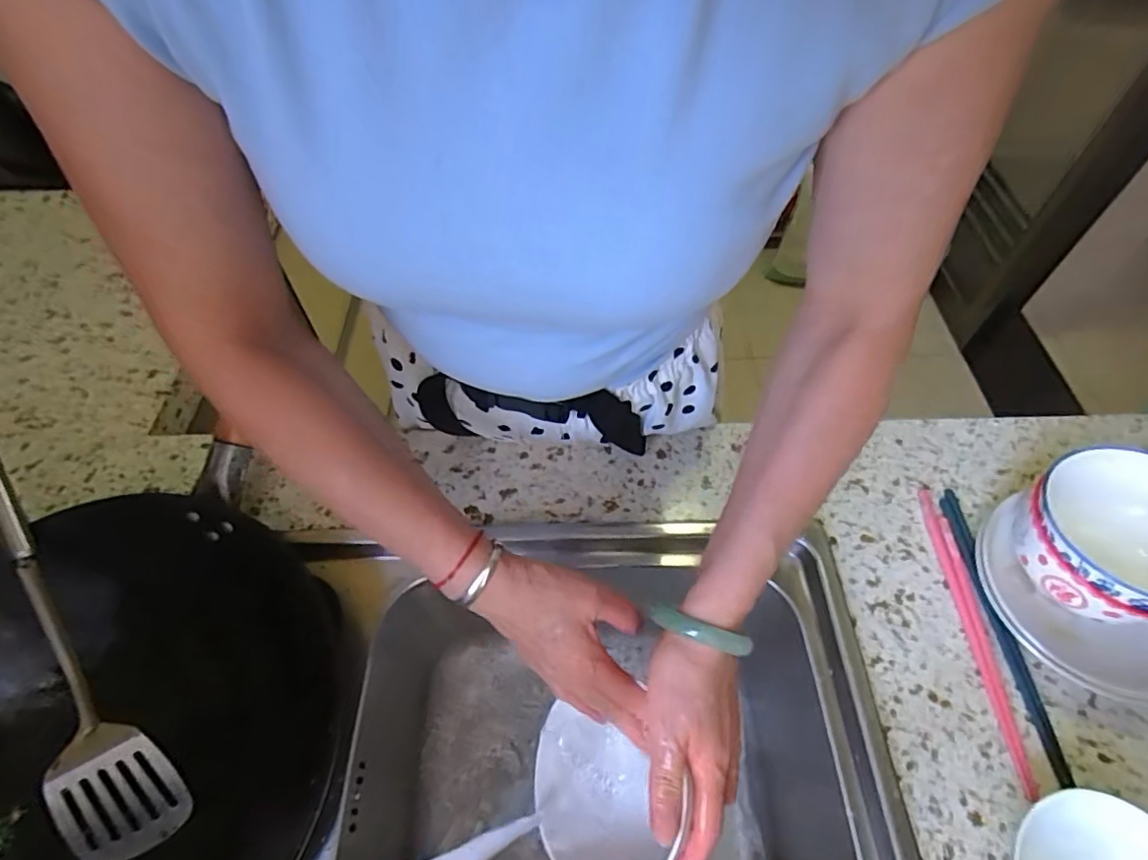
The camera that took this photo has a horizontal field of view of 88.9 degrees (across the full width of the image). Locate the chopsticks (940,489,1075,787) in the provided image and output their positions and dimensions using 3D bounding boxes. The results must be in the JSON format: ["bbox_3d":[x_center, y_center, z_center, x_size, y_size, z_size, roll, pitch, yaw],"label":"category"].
[{"bbox_3d":[0.341,0.150,0.471,0.022,0.008,0.229,0,56,0],"label":"chopsticks"}]

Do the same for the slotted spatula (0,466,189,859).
[{"bbox_3d":[-0.398,0.163,0.450,0.075,0.028,0.342,-25,84,-16],"label":"slotted spatula"}]

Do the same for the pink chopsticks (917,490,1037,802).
[{"bbox_3d":[0.321,0.154,0.470,0.018,0.005,0.236,1,56,1],"label":"pink chopsticks"}]

